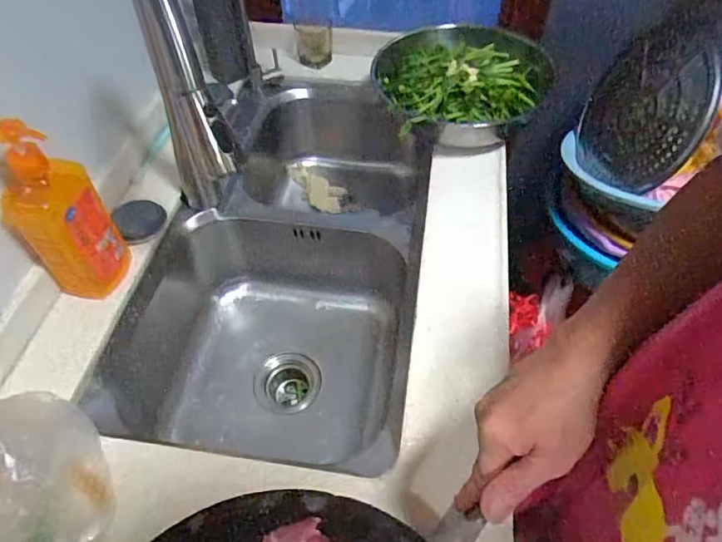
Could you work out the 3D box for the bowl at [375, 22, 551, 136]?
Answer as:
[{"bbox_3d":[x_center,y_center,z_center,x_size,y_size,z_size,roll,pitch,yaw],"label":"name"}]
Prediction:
[{"bbox_3d":[0.183,-0.341,0.897,0.291,0.062,0.249,-10,53,-7],"label":"bowl"}]

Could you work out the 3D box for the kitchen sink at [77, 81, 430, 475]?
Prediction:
[{"bbox_3d":[-0.122,-0.049,0.939,0.415,0.213,0.706,7,52,5],"label":"kitchen sink"}]

